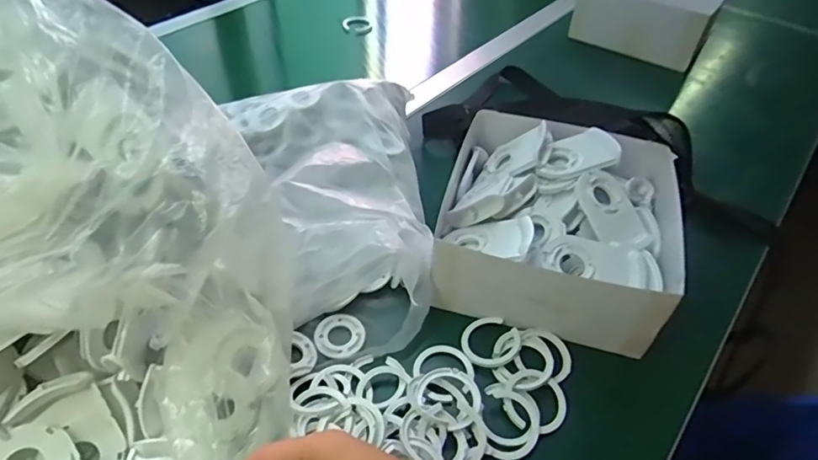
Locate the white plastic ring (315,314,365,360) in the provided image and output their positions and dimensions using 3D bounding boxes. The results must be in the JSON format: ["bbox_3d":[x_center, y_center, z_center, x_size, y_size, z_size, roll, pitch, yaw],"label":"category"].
[{"bbox_3d":[-0.062,0.093,0.459,0.043,0.010,0.046,2,51,-3],"label":"white plastic ring"}]

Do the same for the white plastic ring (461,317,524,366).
[{"bbox_3d":[0.072,0.098,0.457,0.050,0.009,0.048,2,51,-3],"label":"white plastic ring"}]

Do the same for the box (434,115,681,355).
[{"bbox_3d":[0.140,-0.014,0.496,0.200,0.078,0.202,15,52,7],"label":"box"}]

